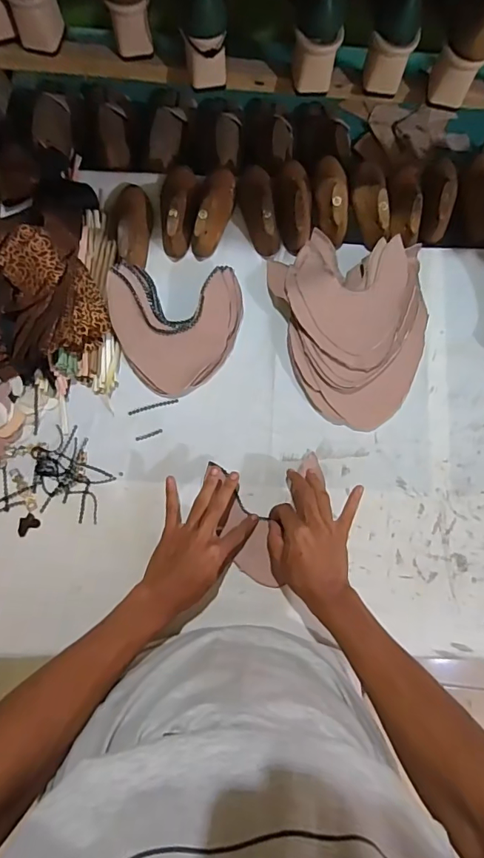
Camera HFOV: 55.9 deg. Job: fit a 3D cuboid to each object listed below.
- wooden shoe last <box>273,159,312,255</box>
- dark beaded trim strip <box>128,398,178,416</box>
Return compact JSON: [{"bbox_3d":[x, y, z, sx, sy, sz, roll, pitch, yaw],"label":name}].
[{"bbox_3d":[0.076,-0.329,0.660,0.054,0.054,0.144,-3,81,-2],"label":"wooden shoe last"},{"bbox_3d":[-0.124,-0.031,0.637,0.071,0.004,0.007,-15,82,-4],"label":"dark beaded trim strip"}]

